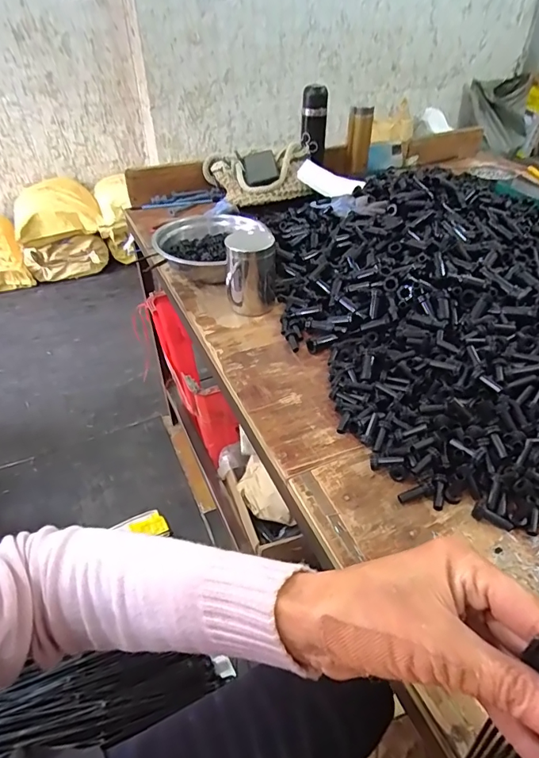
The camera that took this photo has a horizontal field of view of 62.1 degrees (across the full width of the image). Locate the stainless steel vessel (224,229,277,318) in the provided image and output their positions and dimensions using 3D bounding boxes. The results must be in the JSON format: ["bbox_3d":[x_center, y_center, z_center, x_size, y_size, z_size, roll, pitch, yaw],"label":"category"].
[{"bbox_3d":[-0.028,-0.183,0.735,0.078,0.106,0.090,0,42,0],"label":"stainless steel vessel"}]

